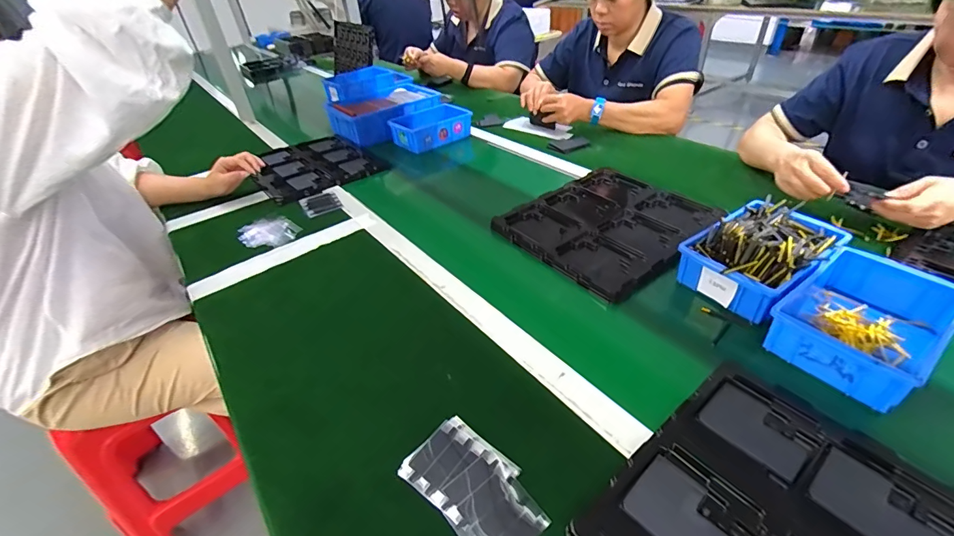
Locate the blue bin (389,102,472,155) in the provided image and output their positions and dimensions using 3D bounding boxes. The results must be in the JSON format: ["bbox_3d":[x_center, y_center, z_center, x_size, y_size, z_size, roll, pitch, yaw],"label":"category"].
[{"bbox_3d":[-0.127,-0.381,1.134,0.199,0.065,0.137,-27,43,-26],"label":"blue bin"}]

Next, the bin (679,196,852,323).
[{"bbox_3d":[0.409,-0.023,0.590,0.207,0.091,0.147,-24,42,-23],"label":"bin"}]

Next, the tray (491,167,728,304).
[{"bbox_3d":[0.240,-0.083,0.742,0.323,0.023,0.300,-28,43,-26],"label":"tray"}]

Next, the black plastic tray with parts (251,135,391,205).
[{"bbox_3d":[-0.399,-0.255,1.018,0.261,0.026,0.300,-27,43,-26],"label":"black plastic tray with parts"}]

